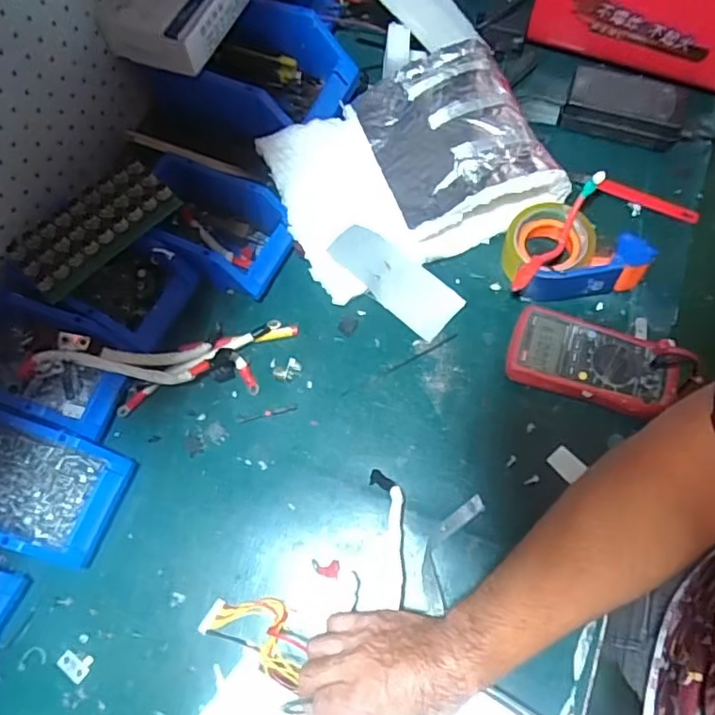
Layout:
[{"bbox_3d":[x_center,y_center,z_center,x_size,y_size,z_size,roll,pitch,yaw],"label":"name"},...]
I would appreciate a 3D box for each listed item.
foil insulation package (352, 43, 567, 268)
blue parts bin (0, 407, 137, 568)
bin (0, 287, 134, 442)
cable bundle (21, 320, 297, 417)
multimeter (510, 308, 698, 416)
[{"bbox_3d":[0.123,-0.266,0.737,0.202,0.086,0.250,-16,68,-5],"label":"foil insulation package"},{"bbox_3d":[-0.355,0.124,0.606,0.208,0.082,0.113,16,69,8],"label":"blue parts bin"},{"bbox_3d":[-0.351,0.006,0.647,0.182,0.082,0.116,17,69,9],"label":"bin"},{"bbox_3d":[-0.218,0.010,0.657,0.297,0.063,0.083,-8,67,-2],"label":"cable bundle"},{"bbox_3d":[0.259,0.008,0.651,0.180,0.056,0.089,16,69,8],"label":"multimeter"}]

